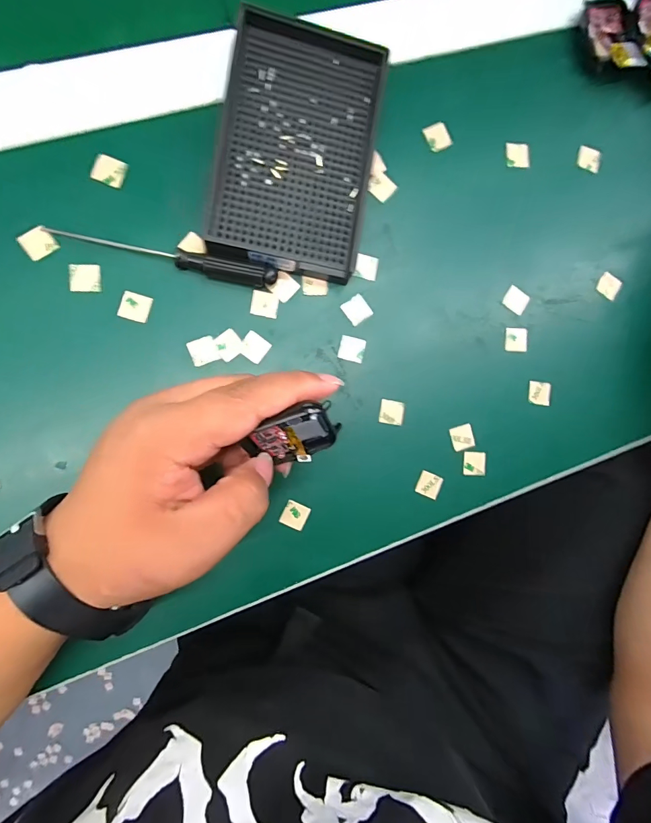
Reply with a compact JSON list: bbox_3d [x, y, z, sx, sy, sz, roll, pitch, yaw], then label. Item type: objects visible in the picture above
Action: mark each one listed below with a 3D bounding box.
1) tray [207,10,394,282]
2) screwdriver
[{"bbox_3d":[-0.017,-0.156,0.248,0.089,0.022,0.139,9,88,-9],"label":"tray"},{"bbox_3d":[-0.094,-0.091,0.239,0.129,0.014,0.011,11,88,-9],"label":"screwdriver"}]

